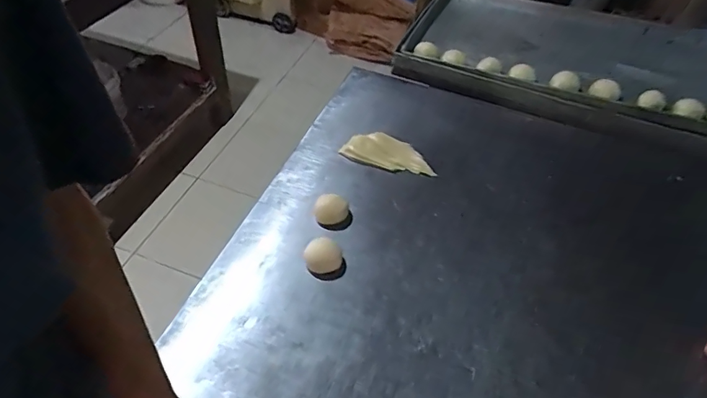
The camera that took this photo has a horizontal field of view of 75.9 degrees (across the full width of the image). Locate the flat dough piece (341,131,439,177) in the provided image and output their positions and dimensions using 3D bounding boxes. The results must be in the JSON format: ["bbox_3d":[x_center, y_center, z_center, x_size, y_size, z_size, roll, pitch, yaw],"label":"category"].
[{"bbox_3d":[0.060,-0.079,0.767,0.153,0.030,0.065,12,48,6],"label":"flat dough piece"}]

